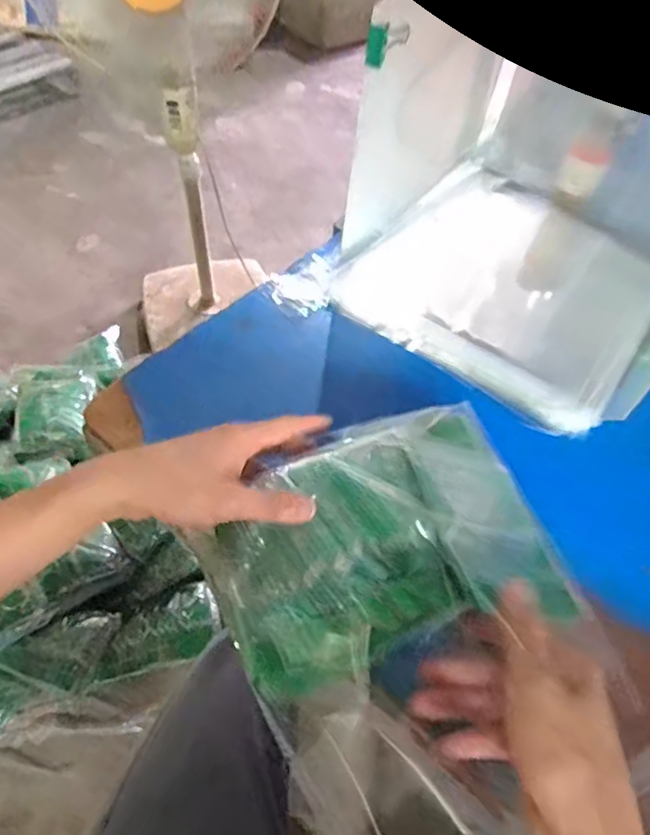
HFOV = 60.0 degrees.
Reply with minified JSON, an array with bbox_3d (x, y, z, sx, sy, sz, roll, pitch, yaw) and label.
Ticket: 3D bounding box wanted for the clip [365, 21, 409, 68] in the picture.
[{"bbox_3d":[0.057,-0.340,0.509,0.013,0.029,0.058,29,57,17],"label":"clip"}]

